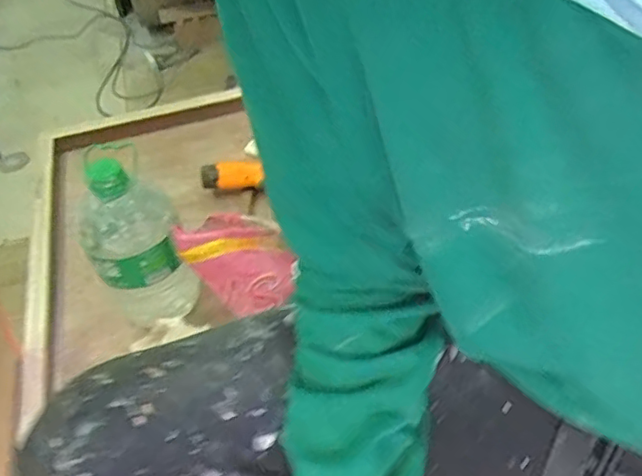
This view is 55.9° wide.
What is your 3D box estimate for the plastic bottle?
[{"bbox_3d":[-0.288,0.010,0.955,0.138,0.301,0.119,-24,49,-17],"label":"plastic bottle"}]

